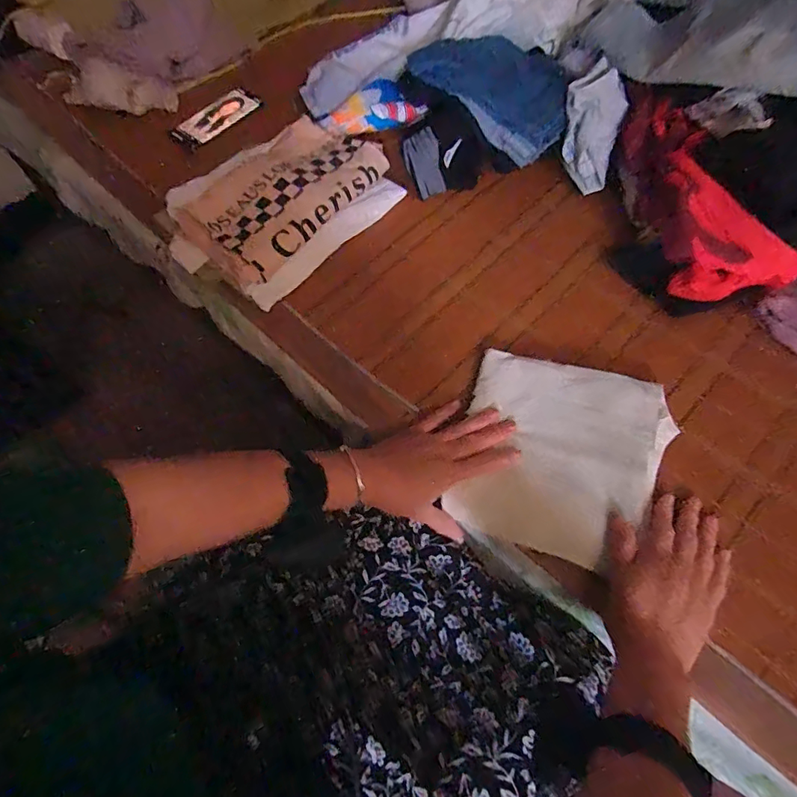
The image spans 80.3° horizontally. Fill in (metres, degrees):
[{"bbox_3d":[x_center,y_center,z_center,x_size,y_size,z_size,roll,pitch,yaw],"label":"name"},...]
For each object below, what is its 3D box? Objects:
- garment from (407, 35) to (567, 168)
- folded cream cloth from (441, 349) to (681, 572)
[{"bbox_3d":[0.140,-0.450,0.688,0.224,0.082,0.146,25,66,14],"label":"garment"},{"bbox_3d":[0.173,0.059,0.505,0.203,0.033,0.205,17,64,10],"label":"folded cream cloth"}]

